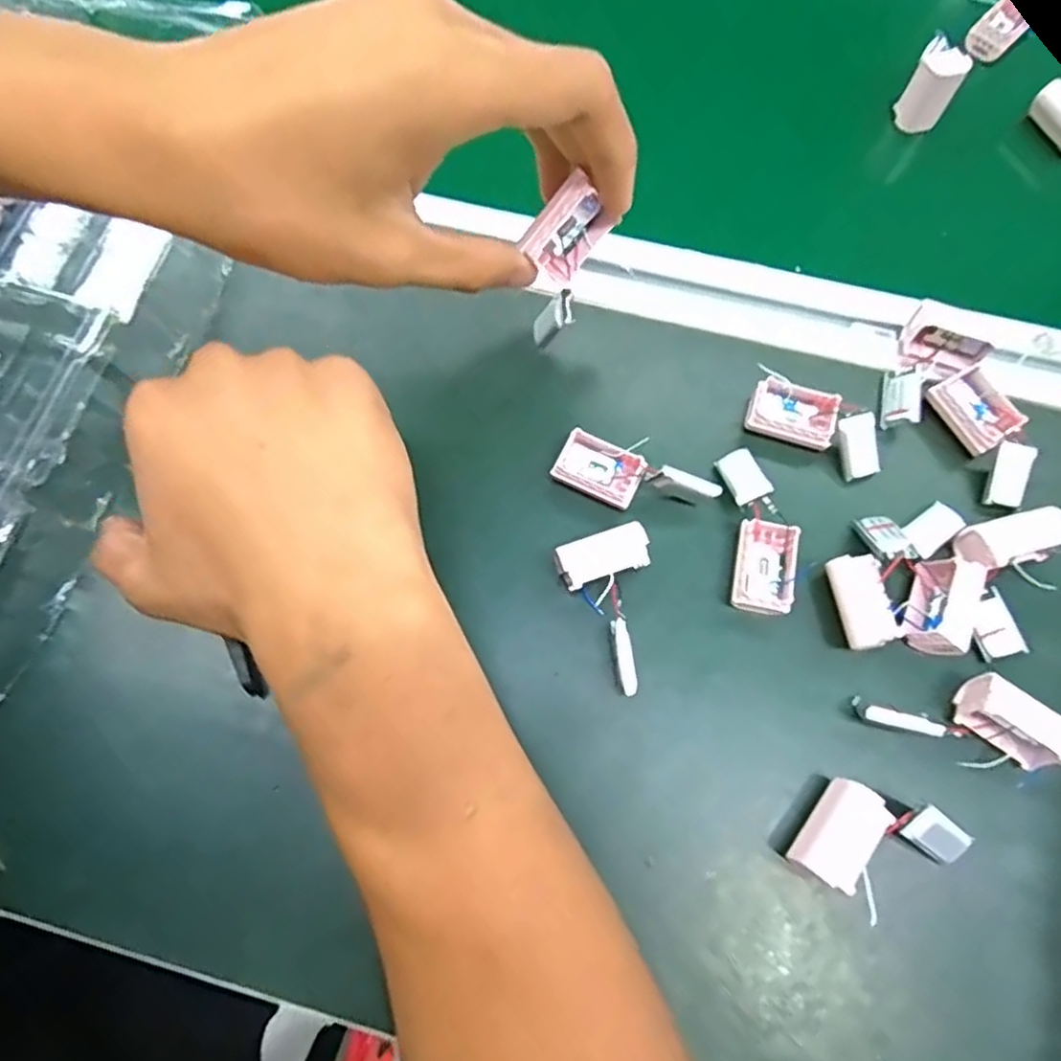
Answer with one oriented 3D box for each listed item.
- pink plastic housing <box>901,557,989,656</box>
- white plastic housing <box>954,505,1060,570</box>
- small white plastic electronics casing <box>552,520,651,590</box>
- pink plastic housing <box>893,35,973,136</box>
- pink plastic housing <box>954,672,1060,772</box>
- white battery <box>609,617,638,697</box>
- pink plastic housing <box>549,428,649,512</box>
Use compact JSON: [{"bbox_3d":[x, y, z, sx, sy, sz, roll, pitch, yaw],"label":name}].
[{"bbox_3d":[0.156,0.029,0.266,0.018,0.020,0.035,22,73,5],"label":"pink plastic housing"},{"bbox_3d":[0.185,0.004,0.272,0.038,0.019,0.018,-16,74,-6],"label":"white plastic housing"},{"bbox_3d":[0.027,0.012,0.273,0.035,0.019,0.018,-17,74,-7],"label":"small white plastic electronics casing"},{"bbox_3d":[0.202,-0.222,0.352,0.022,0.039,0.015,37,75,9],"label":"pink plastic housing"},{"bbox_3d":[0.173,0.070,0.253,0.033,0.023,0.018,39,76,10],"label":"pink plastic housing"},{"bbox_3d":[0.034,0.048,0.263,0.007,0.012,0.027,-8,73,-4],"label":"white battery"},{"bbox_3d":[0.028,-0.024,0.289,0.034,0.015,0.023,28,74,7],"label":"pink plastic housing"}]

